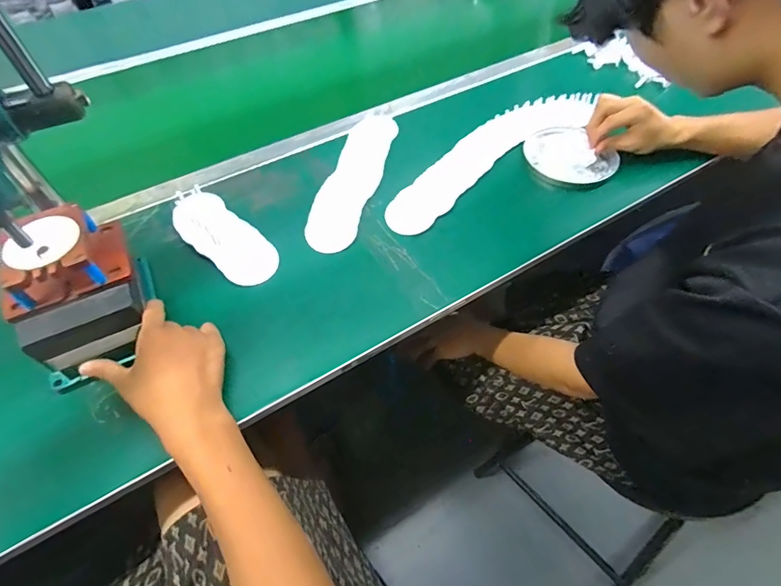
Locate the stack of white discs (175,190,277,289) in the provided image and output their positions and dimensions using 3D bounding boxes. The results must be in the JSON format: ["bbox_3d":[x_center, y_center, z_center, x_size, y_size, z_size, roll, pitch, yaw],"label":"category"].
[{"bbox_3d":[-0.212,-0.070,0.542,0.175,0.029,0.067,38,63,26],"label":"stack of white discs"}]

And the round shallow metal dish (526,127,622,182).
[{"bbox_3d":[0.257,-0.204,0.624,0.105,0.014,0.116,-19,55,-12],"label":"round shallow metal dish"}]

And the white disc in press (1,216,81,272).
[{"bbox_3d":[-0.326,-0.048,0.401,0.062,0.005,0.056,-30,68,-25],"label":"white disc in press"}]

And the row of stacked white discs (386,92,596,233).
[{"bbox_3d":[0.140,-0.204,0.615,0.380,0.030,0.091,-34,60,-22],"label":"row of stacked white discs"}]

